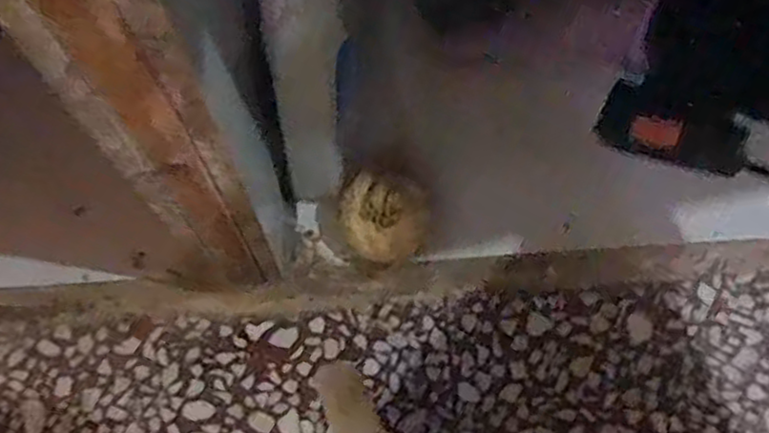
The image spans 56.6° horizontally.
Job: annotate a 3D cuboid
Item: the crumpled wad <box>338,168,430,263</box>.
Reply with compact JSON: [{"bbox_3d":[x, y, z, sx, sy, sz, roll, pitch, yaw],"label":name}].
[{"bbox_3d":[0.000,0.002,0.414,0.049,0.043,0.050,0,69,-1],"label":"crumpled wad"}]

